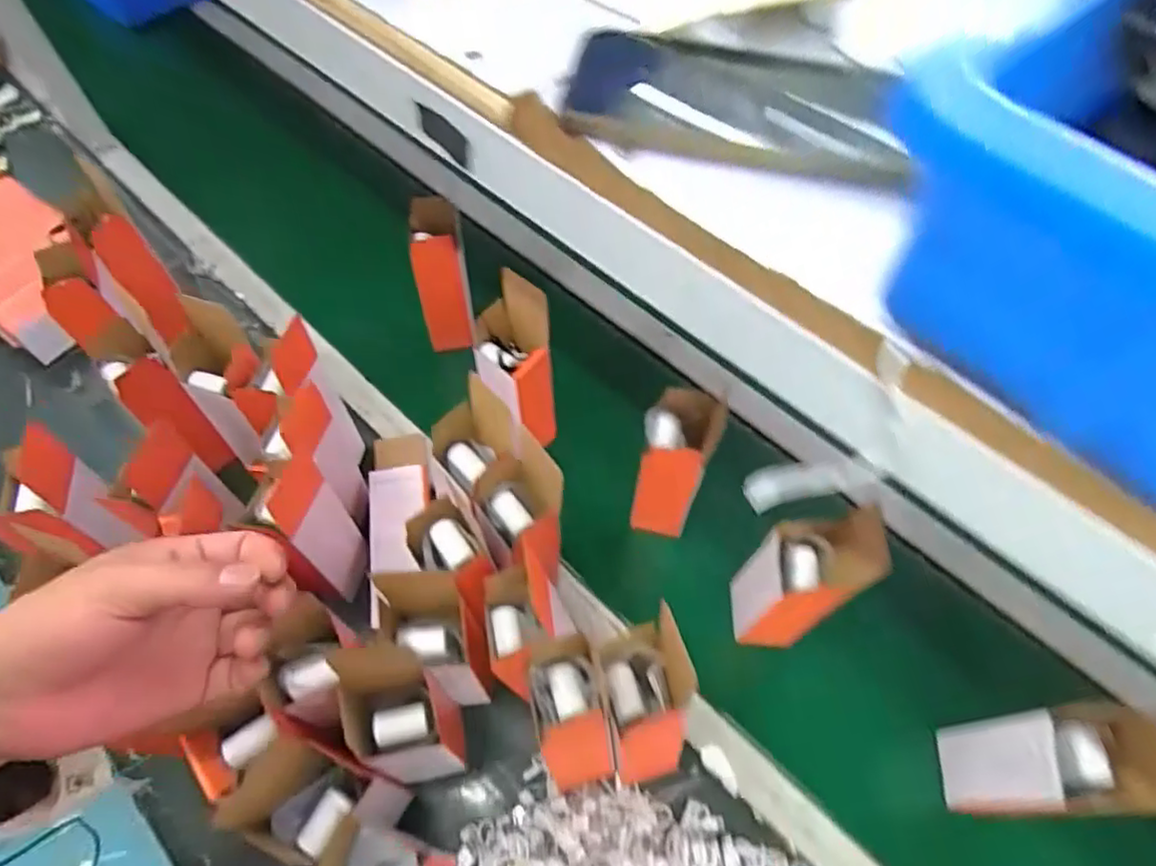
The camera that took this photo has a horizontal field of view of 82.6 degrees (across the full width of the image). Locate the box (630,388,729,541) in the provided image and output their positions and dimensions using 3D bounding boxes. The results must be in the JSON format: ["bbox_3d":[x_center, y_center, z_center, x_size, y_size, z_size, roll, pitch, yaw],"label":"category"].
[{"bbox_3d":[0.100,0.038,0.700,0.071,0.197,0.067,16,61,8],"label":"box"}]

